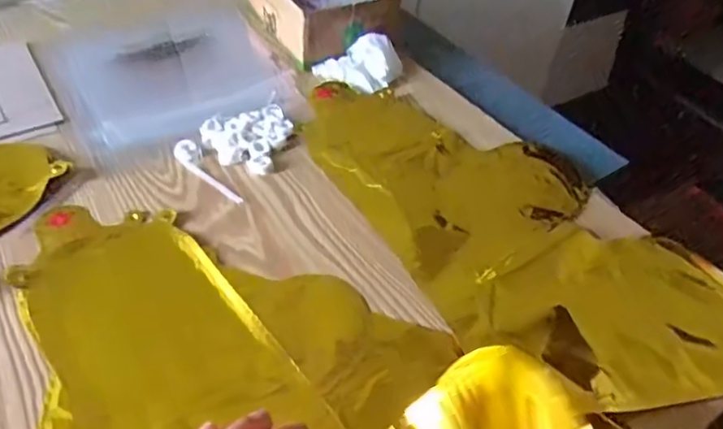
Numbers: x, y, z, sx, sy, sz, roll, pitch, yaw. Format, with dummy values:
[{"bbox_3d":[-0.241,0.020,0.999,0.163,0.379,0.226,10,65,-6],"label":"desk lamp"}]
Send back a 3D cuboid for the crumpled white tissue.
[{"bbox_3d":[0.002,-0.173,0.644,0.077,0.035,0.081,35,52,26],"label":"crumpled white tissue"}]

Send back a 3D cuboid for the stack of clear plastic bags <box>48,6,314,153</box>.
[{"bbox_3d":[-0.199,-0.153,0.631,0.224,0.012,0.249,-19,50,-23],"label":"stack of clear plastic bags"}]

